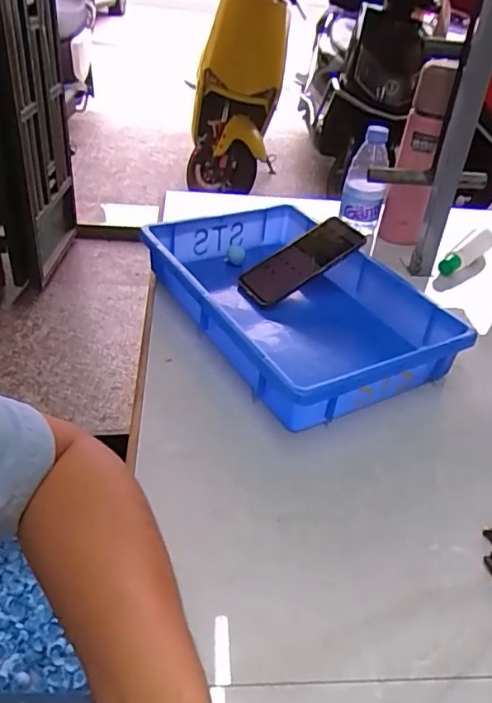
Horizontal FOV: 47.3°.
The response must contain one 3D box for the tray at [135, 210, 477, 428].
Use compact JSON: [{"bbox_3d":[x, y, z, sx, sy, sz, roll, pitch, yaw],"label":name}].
[{"bbox_3d":[0.054,-0.061,0.690,0.245,0.098,0.360,-17,42,-28],"label":"tray"}]

